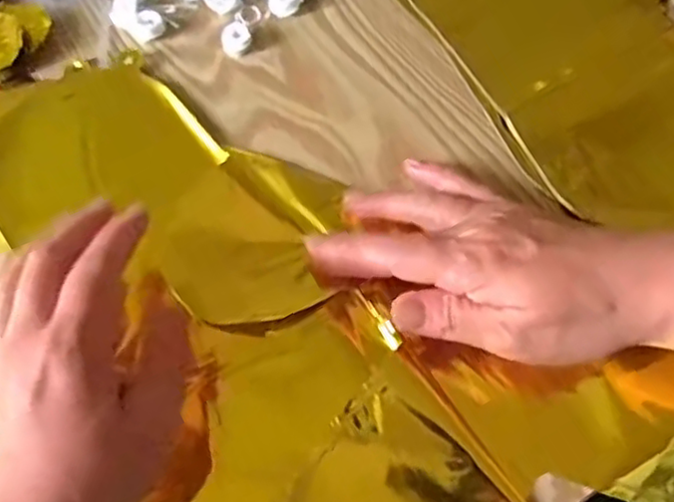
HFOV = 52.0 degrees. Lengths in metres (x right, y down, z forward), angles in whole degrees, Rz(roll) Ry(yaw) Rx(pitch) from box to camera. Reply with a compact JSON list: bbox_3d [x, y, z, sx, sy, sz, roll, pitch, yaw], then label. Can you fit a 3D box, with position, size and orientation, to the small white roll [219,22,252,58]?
[{"bbox_3d":[-0.062,-0.128,0.422,0.017,0.013,0.017,-17,63,-6],"label":"small white roll"}]

